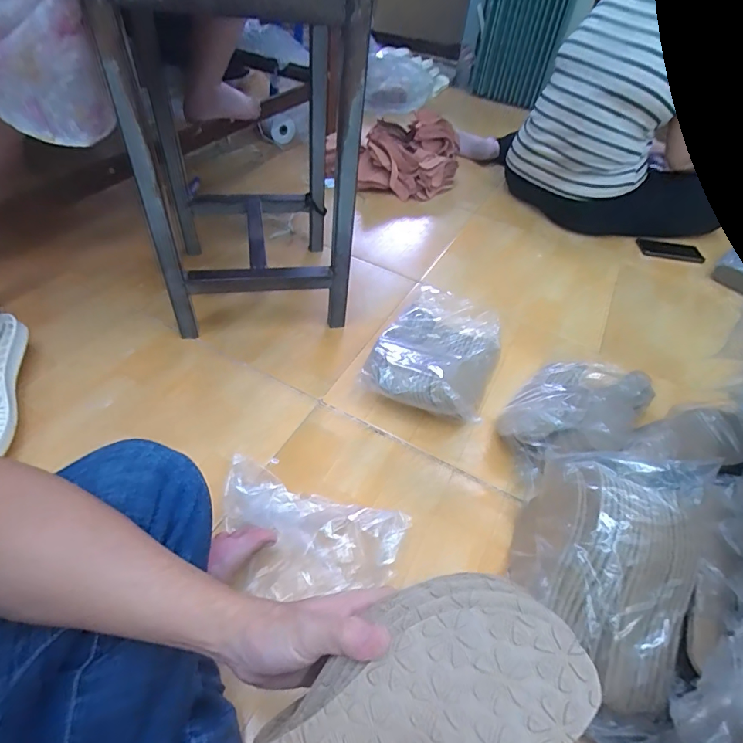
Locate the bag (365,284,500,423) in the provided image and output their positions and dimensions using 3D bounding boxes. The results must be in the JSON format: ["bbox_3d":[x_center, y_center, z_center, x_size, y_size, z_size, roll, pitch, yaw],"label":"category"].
[{"bbox_3d":[0.122,-0.040,0.776,0.192,0.079,0.293,19,48,11],"label":"bag"}]

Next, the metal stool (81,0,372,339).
[{"bbox_3d":[-0.197,-0.329,0.710,0.295,0.499,0.299,-7,48,-13],"label":"metal stool"}]

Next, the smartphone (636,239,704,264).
[{"bbox_3d":[0.803,-0.327,1.185,0.168,0.008,0.088,11,47,4],"label":"smartphone"}]

